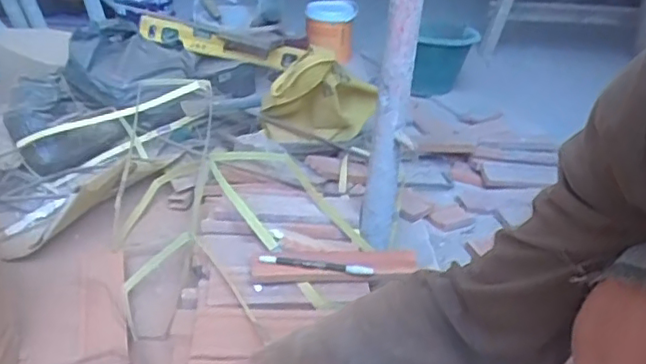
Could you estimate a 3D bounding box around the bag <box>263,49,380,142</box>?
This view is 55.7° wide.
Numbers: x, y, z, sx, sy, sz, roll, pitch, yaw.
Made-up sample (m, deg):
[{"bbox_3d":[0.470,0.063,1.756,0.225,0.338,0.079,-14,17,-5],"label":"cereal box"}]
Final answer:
[{"bbox_3d":[-0.011,-0.152,1.164,0.213,0.211,0.142,6,28,2],"label":"bag"}]

